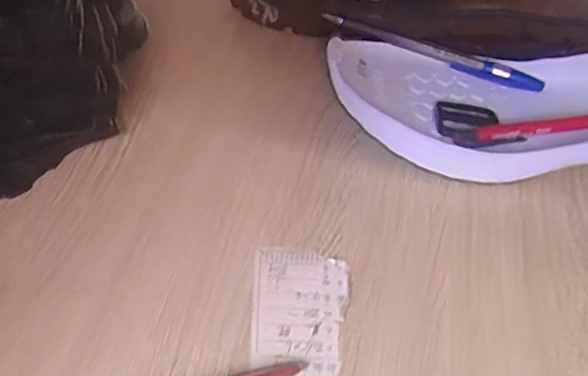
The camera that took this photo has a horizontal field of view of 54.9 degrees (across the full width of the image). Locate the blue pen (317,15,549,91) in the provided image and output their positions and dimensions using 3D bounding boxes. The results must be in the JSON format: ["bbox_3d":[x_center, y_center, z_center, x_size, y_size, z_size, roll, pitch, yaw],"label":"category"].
[{"bbox_3d":[0.090,-0.089,0.370,0.146,0.017,0.008,16,50,7],"label":"blue pen"}]

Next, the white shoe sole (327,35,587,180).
[{"bbox_3d":[0.153,-0.046,0.355,0.270,0.041,0.093,7,49,-1],"label":"white shoe sole"}]

